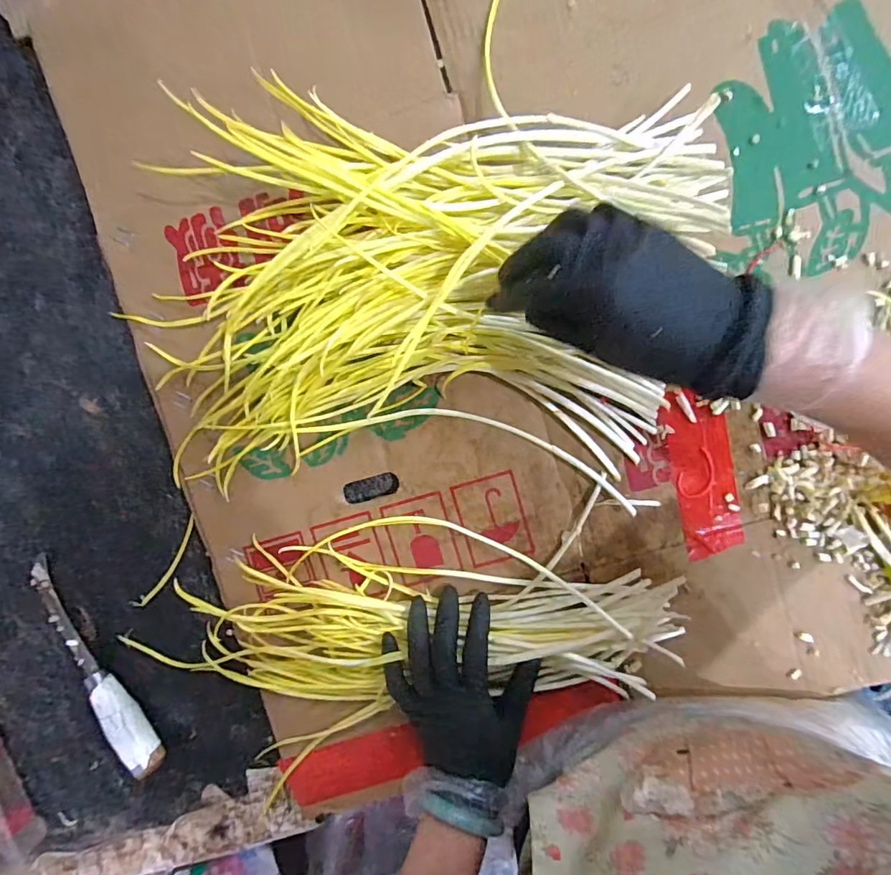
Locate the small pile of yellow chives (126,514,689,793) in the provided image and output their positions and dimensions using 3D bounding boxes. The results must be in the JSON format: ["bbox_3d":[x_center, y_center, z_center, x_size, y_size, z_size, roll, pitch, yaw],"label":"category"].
[{"bbox_3d":[-0.032,0.167,0.375,0.424,0.039,0.190,-3,95,4],"label":"small pile of yellow chives"}]

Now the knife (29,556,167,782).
[{"bbox_3d":[-0.299,0.194,0.394,0.022,0.027,0.200,-32,94,5],"label":"knife"}]

